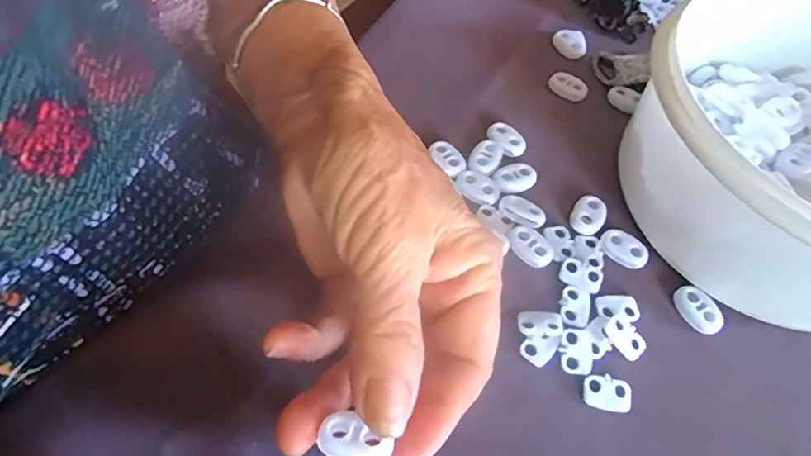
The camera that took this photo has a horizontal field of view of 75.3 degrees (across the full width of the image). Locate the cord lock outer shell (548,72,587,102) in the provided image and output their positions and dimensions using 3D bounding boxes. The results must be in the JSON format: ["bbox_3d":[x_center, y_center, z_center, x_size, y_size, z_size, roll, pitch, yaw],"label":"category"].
[{"bbox_3d":[0.094,-0.082,0.304,0.022,0.009,0.010,26,59,11],"label":"cord lock outer shell"}]

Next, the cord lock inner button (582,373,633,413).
[{"bbox_3d":[0.081,0.066,0.210,0.019,0.004,0.013,14,57,4],"label":"cord lock inner button"}]

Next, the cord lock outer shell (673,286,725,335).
[{"bbox_3d":[0.129,0.036,0.231,0.013,0.006,0.023,-20,62,-17],"label":"cord lock outer shell"}]

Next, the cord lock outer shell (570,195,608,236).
[{"bbox_3d":[0.089,-0.006,0.254,0.016,0.004,0.021,31,60,14],"label":"cord lock outer shell"}]

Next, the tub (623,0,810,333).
[{"bbox_3d":[0.182,-0.029,0.234,0.156,0.074,0.151,-26,63,-20],"label":"tub"}]

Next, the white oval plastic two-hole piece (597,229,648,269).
[{"bbox_3d":[0.102,0.009,0.246,0.023,0.004,0.014,37,61,17],"label":"white oval plastic two-hole piece"}]

